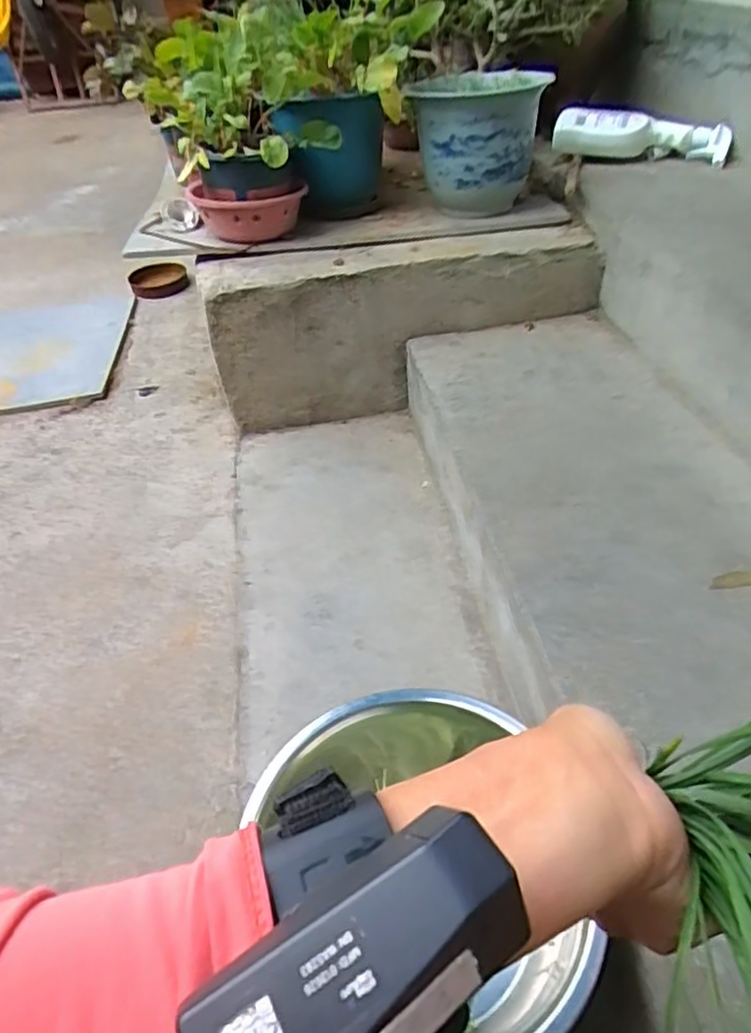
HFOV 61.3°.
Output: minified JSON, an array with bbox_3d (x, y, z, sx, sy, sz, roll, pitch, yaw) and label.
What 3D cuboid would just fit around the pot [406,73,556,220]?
[{"bbox_3d":[0.155,-0.569,0.985,0.193,0.183,0.179,-7,44,-3],"label":"pot"}]

